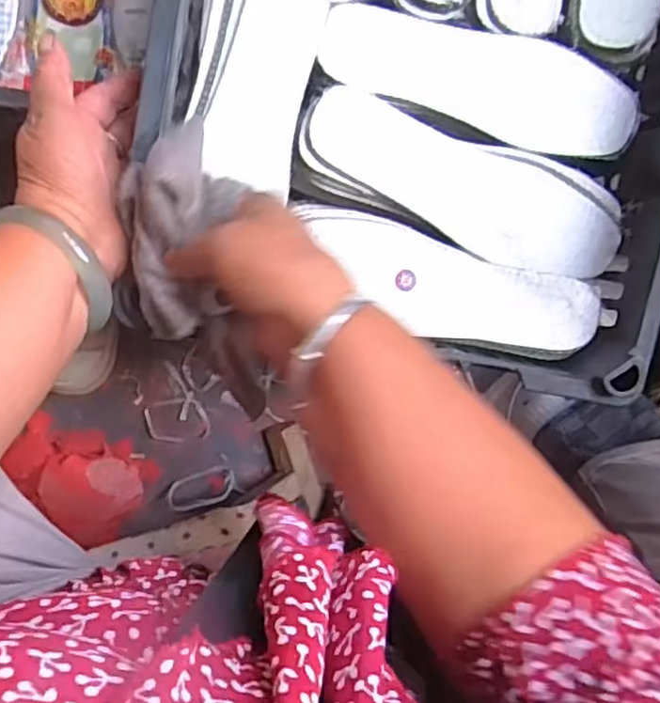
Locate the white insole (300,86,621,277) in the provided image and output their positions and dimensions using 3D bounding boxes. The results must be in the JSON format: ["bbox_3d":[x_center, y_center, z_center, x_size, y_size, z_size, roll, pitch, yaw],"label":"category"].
[{"bbox_3d":[0.093,-0.112,0.470,0.229,0.014,0.075,18,97,-6],"label":"white insole"}]

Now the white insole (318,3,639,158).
[{"bbox_3d":[0.105,-0.188,0.463,0.218,0.023,0.068,15,97,-6],"label":"white insole"}]

